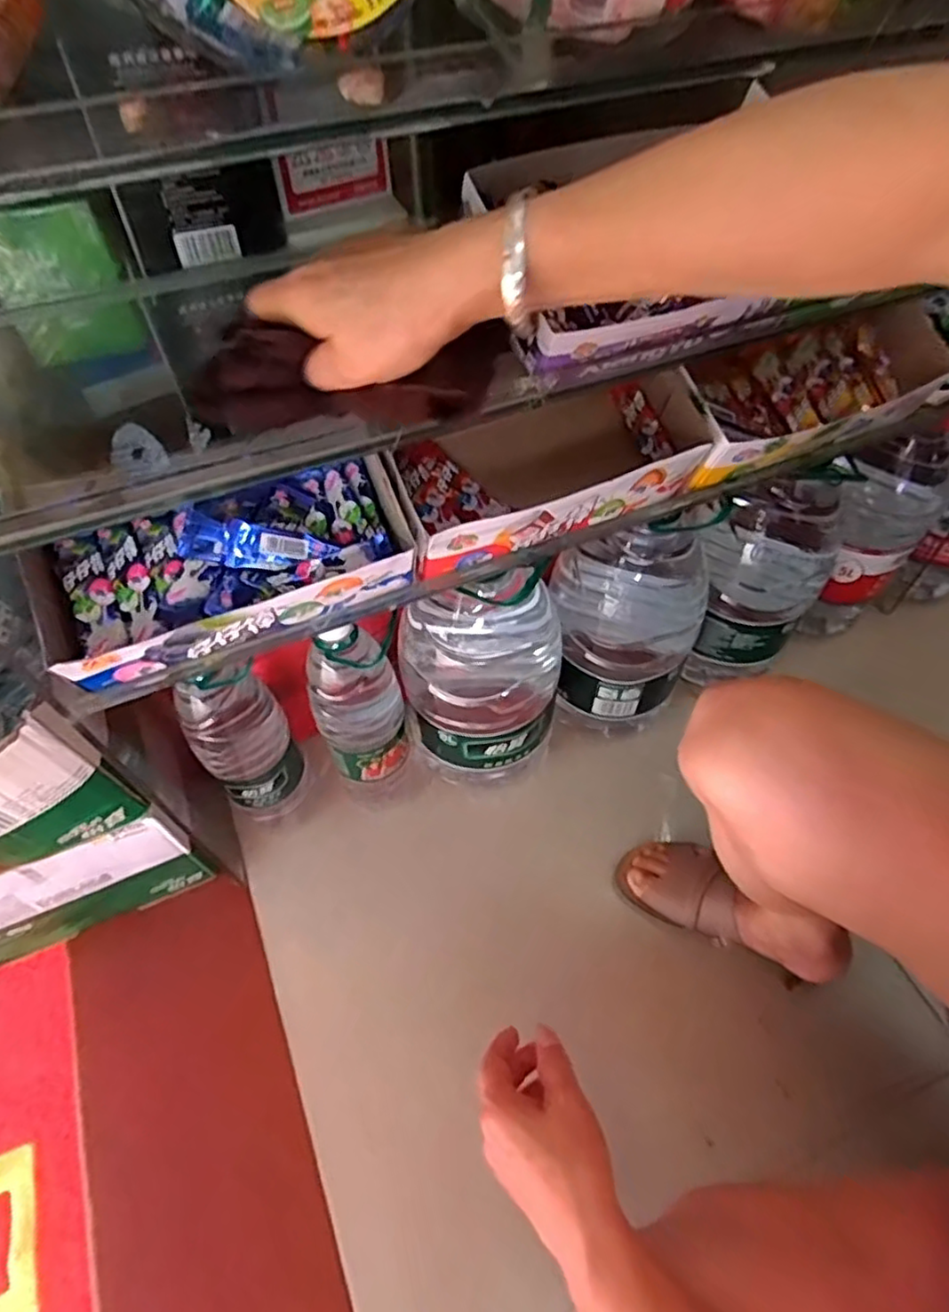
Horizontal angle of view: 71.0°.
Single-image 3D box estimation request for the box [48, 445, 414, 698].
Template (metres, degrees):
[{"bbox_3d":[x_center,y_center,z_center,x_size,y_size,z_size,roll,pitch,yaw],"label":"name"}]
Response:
[{"bbox_3d":[-0.164,-0.059,0.461,0.232,0.061,0.106,-20,57,-13],"label":"box"}]

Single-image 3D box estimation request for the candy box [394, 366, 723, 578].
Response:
[{"bbox_3d":[0.056,-0.146,0.540,0.252,0.084,0.136,-22,58,-14],"label":"candy box"}]

